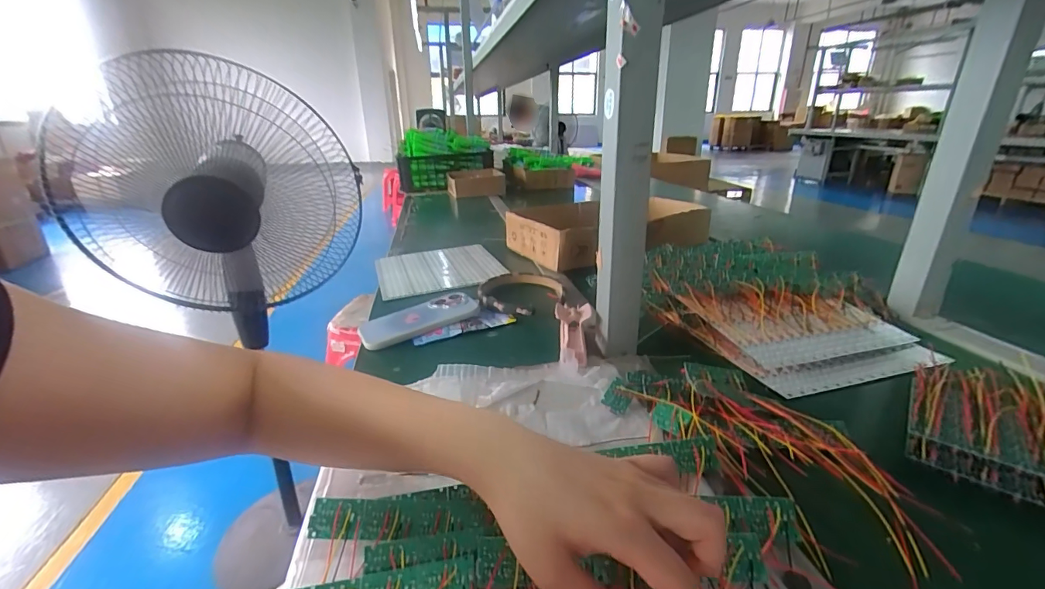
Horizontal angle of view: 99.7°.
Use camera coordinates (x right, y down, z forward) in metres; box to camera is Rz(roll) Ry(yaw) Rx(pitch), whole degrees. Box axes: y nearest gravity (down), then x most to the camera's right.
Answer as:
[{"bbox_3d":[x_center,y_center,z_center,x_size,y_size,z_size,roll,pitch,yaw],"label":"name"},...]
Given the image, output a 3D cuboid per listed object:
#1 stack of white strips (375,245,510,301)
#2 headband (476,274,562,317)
[{"bbox_3d":[-0.165,-0.051,0.874,0.232,0.015,0.244,-9,24,-17],"label":"stack of white strips"},{"bbox_3d":[-0.005,0.000,0.713,0.131,0.020,0.142,-1,23,0],"label":"headband"}]

